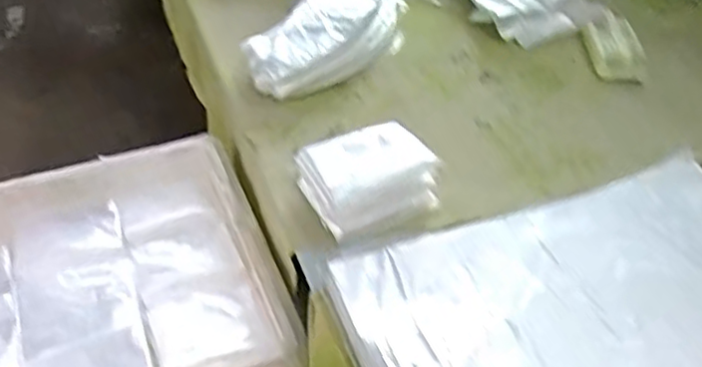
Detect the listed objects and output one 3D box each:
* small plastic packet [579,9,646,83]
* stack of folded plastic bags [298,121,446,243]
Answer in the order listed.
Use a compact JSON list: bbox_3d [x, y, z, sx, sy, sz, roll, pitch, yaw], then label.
[{"bbox_3d":[0.253,-0.132,0.637,0.040,0.032,0.085,0,42,0],"label":"small plastic packet"},{"bbox_3d":[0.011,-0.007,0.483,0.088,0.049,0.068,-17,45,-19],"label":"stack of folded plastic bags"}]

